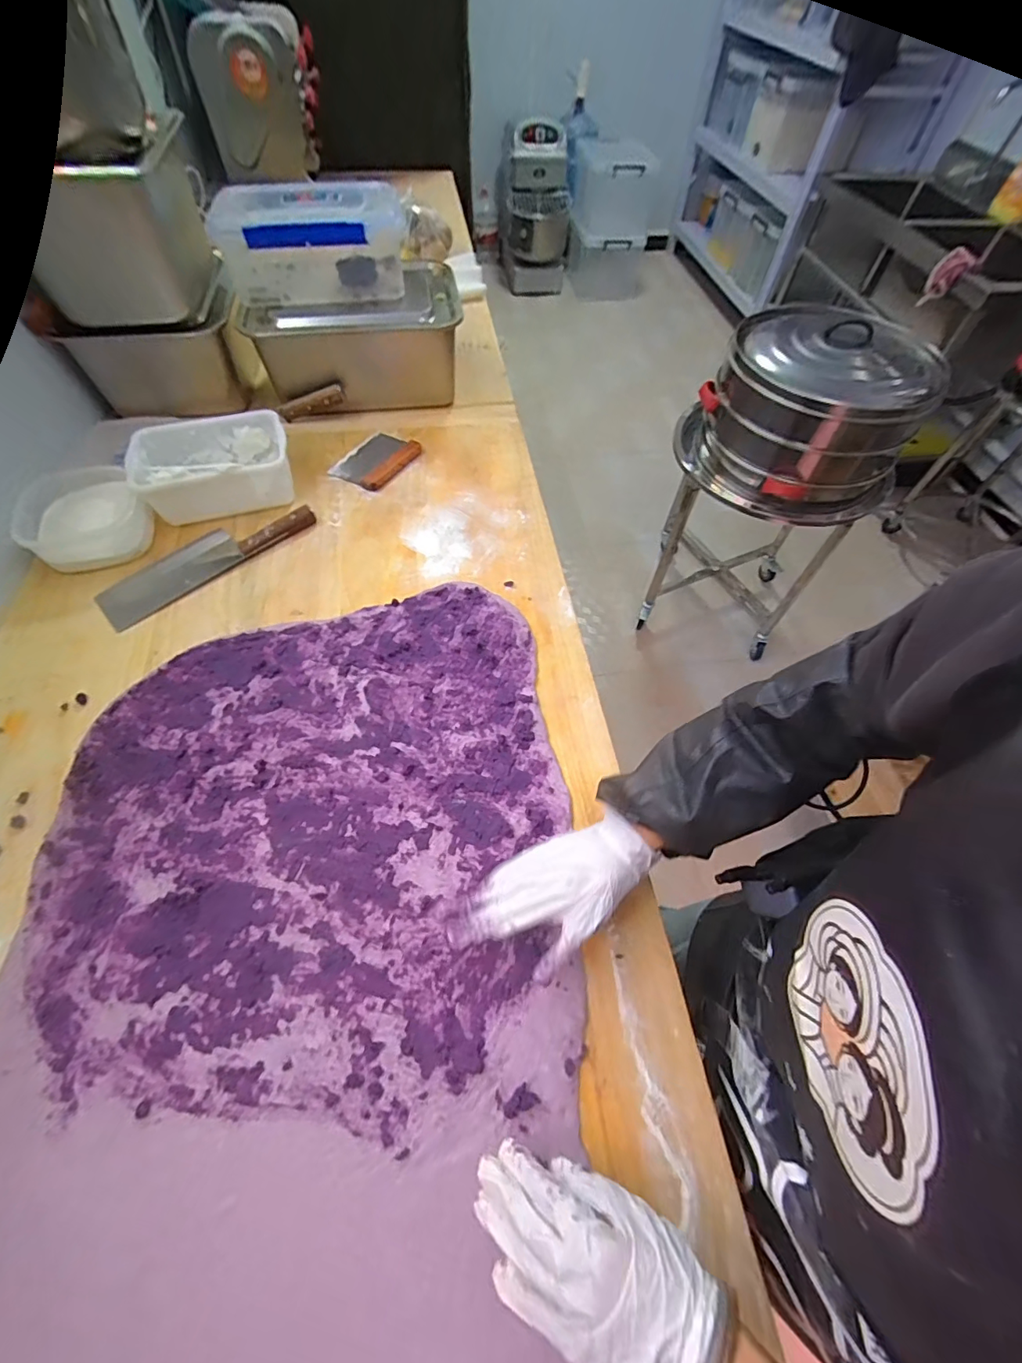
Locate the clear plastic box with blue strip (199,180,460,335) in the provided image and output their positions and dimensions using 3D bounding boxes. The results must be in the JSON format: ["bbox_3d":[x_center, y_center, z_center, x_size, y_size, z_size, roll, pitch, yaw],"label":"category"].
[{"bbox_3d":[-0.301,-0.747,0.848,0.391,0.145,0.256,-6,59,-6],"label":"clear plastic box with blue strip"}]

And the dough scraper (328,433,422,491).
[{"bbox_3d":[-0.242,-0.404,0.870,0.111,0.017,0.153,31,62,16],"label":"dough scraper"}]

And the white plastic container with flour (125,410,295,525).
[{"bbox_3d":[-0.477,-0.345,0.779,0.232,0.083,0.151,-13,60,-10],"label":"white plastic container with flour"}]

